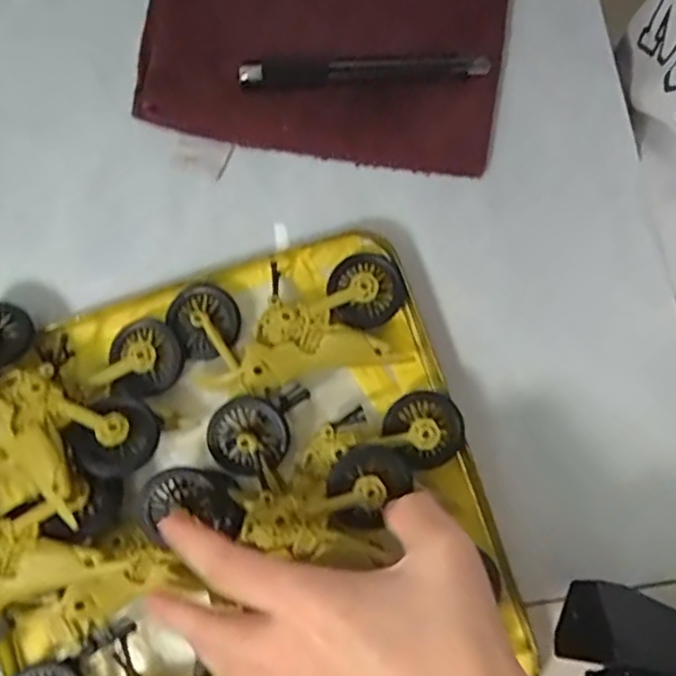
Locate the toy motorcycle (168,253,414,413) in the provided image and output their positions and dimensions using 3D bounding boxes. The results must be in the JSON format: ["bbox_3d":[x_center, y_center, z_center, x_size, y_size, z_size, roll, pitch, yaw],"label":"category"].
[{"bbox_3d":[-0.024,-0.002,0.329,0.114,0.024,0.067,-10,78,-1],"label":"toy motorcycle"}]

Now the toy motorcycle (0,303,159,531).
[{"bbox_3d":[-0.143,0.029,0.312,0.121,0.042,0.069,37,81,8],"label":"toy motorcycle"}]

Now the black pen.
[{"bbox_3d":[0.014,-0.148,0.360,0.135,0.007,0.016,-2,78,0],"label":"black pen"}]

